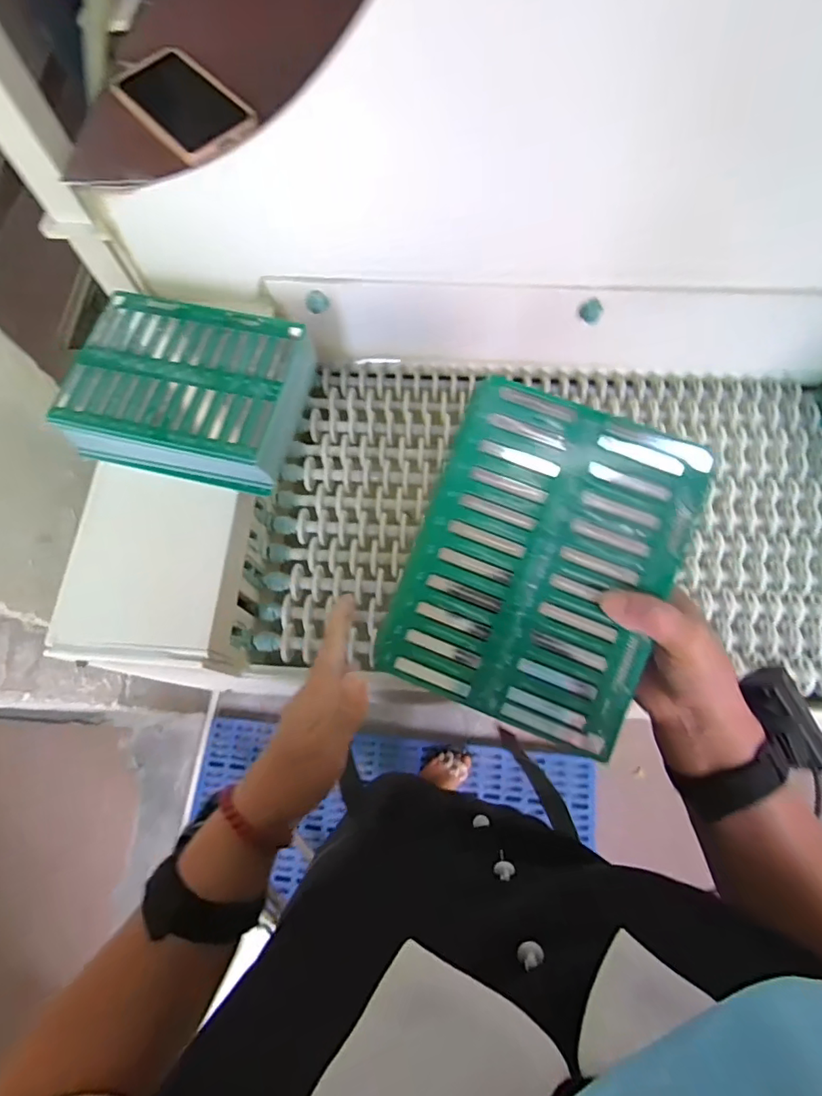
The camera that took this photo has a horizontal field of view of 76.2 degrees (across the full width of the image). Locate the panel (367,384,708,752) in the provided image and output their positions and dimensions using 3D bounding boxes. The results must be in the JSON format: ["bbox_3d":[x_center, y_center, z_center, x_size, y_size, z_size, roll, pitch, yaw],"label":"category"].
[{"bbox_3d":[0.084,0.006,0.335,0.155,0.007,0.205,21,86,7],"label":"panel"}]

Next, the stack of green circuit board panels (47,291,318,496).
[{"bbox_3d":[-0.217,-0.157,0.524,0.208,0.060,0.166,10,70,6],"label":"stack of green circuit board panels"}]

